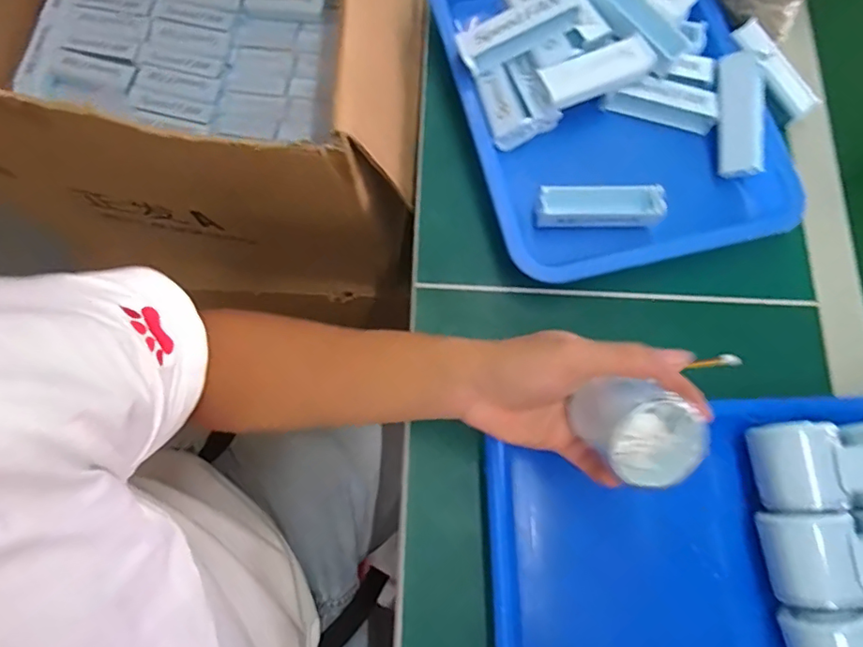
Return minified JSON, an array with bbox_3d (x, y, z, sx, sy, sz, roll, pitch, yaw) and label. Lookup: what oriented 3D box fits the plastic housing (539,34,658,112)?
[{"bbox_3d":[0.142,-0.217,0.464,0.096,0.024,0.031,-21,77,-9],"label":"plastic housing"}]

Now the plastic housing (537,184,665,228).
[{"bbox_3d":[0.140,-0.098,0.459,0.104,0.034,0.027,-1,75,-5],"label":"plastic housing"}]

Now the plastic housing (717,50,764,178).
[{"bbox_3d":[0.271,-0.182,0.474,0.035,0.019,0.103,-2,91,-3],"label":"plastic housing"}]

